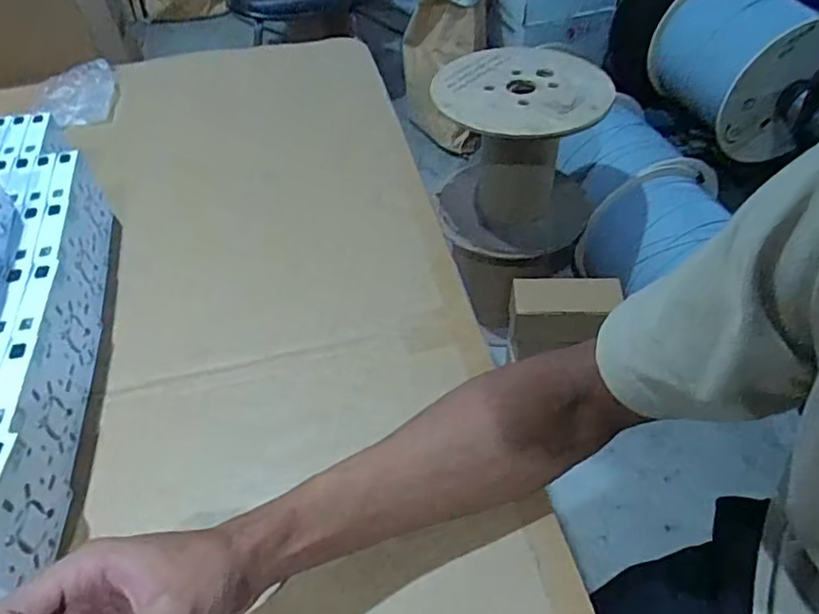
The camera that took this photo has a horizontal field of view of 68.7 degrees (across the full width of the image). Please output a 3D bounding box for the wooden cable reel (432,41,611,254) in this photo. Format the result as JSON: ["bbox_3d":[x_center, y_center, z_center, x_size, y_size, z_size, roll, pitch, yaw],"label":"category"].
[{"bbox_3d":[0.227,-0.327,1.272,0.330,0.337,0.350,-3,47,-1],"label":"wooden cable reel"}]

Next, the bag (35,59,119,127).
[{"bbox_3d":[-0.458,-0.291,0.829,0.109,0.037,0.112,-22,50,-17],"label":"bag"}]

